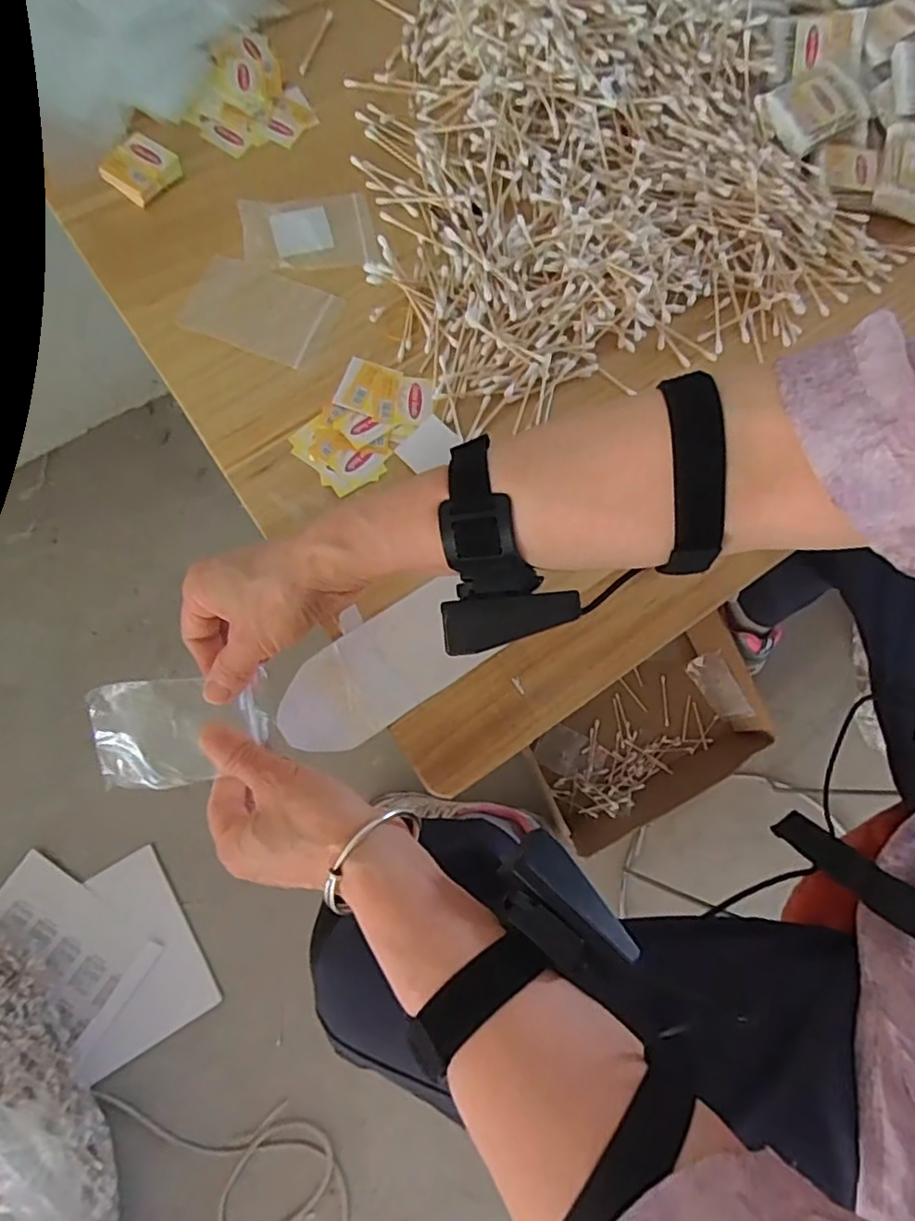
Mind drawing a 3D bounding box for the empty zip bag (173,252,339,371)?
[{"bbox_3d":[-0.147,-0.223,0.471,0.103,0.004,0.067,21,76,1],"label":"empty zip bag"}]

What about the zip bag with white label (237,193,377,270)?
[{"bbox_3d":[-0.116,-0.293,0.485,0.097,0.009,0.069,-7,75,-4],"label":"zip bag with white label"}]

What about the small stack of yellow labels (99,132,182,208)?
[{"bbox_3d":[-0.245,-0.342,0.487,0.045,0.016,0.048,41,77,9],"label":"small stack of yellow labels"}]

